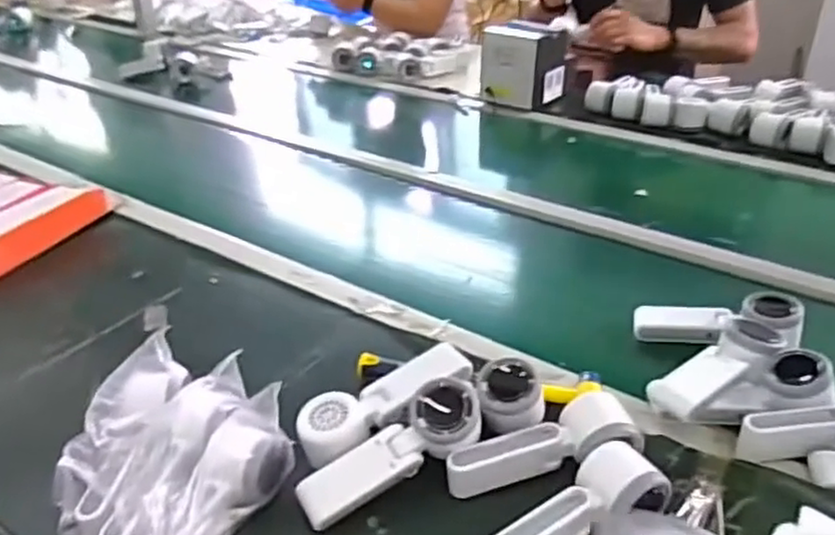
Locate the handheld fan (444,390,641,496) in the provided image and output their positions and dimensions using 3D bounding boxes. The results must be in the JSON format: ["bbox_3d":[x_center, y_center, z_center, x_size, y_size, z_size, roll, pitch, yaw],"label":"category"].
[{"bbox_3d":[0.107,0.153,0.608,0.167,0.051,0.052,-6,33,-7],"label":"handheld fan"}]

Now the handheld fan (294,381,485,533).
[{"bbox_3d":[-0.020,0.159,0.596,0.170,0.053,0.053,-32,39,-8],"label":"handheld fan"}]

